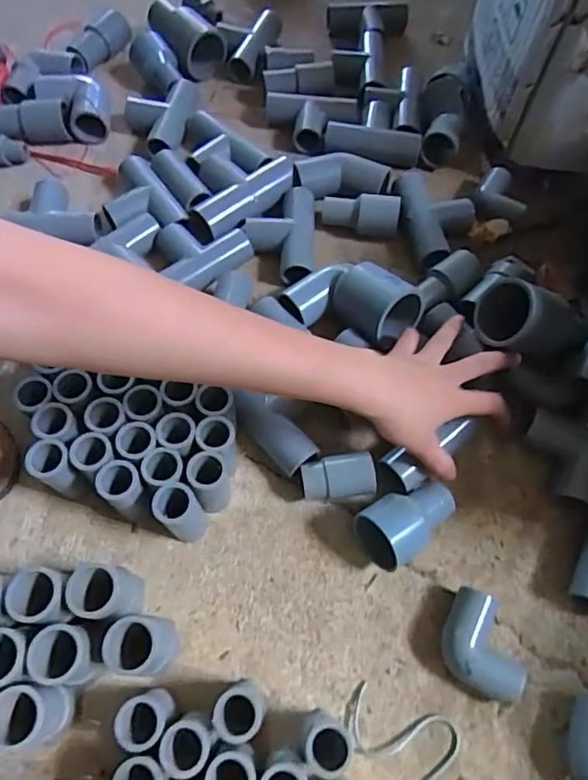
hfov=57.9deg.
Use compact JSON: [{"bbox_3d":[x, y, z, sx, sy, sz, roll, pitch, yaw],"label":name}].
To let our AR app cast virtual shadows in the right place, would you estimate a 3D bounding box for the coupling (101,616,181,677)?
[{"bbox_3d":[-0.096,0.169,0.349,0.033,0.059,0.034,-7,64,-5],"label":"coupling"}]

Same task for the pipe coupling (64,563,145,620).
[{"bbox_3d":[-0.127,0.139,0.363,0.037,0.060,0.033,2,63,-1],"label":"pipe coupling"}]

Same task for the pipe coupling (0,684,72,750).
[{"bbox_3d":[-0.162,0.202,0.333,0.037,0.056,0.031,3,63,0],"label":"pipe coupling"}]

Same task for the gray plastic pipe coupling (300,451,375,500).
[{"bbox_3d":[0.035,0.071,0.424,0.058,0.027,0.030,-6,64,-5],"label":"gray plastic pipe coupling"}]

